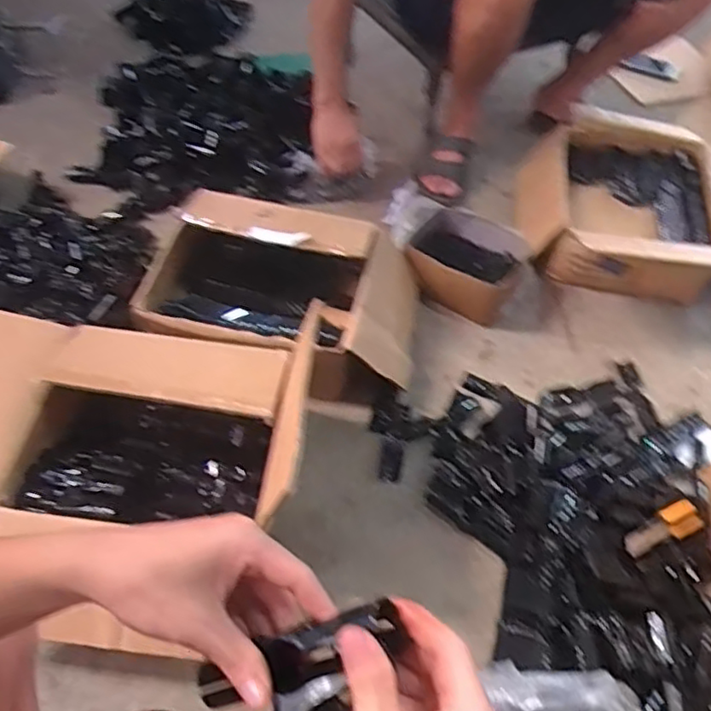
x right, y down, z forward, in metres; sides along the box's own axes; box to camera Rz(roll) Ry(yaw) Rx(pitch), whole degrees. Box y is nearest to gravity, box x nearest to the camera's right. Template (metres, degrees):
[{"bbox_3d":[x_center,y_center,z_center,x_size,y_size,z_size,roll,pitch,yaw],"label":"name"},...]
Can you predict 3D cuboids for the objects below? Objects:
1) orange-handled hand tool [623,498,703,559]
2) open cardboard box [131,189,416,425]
[{"bbox_3d":[0.411,0.231,0.889,0.153,0.014,0.042,-13,50,-32],"label":"orange-handled hand tool"},{"bbox_3d":[-0.121,-0.089,1.074,0.438,0.175,0.287,12,53,5],"label":"open cardboard box"}]

